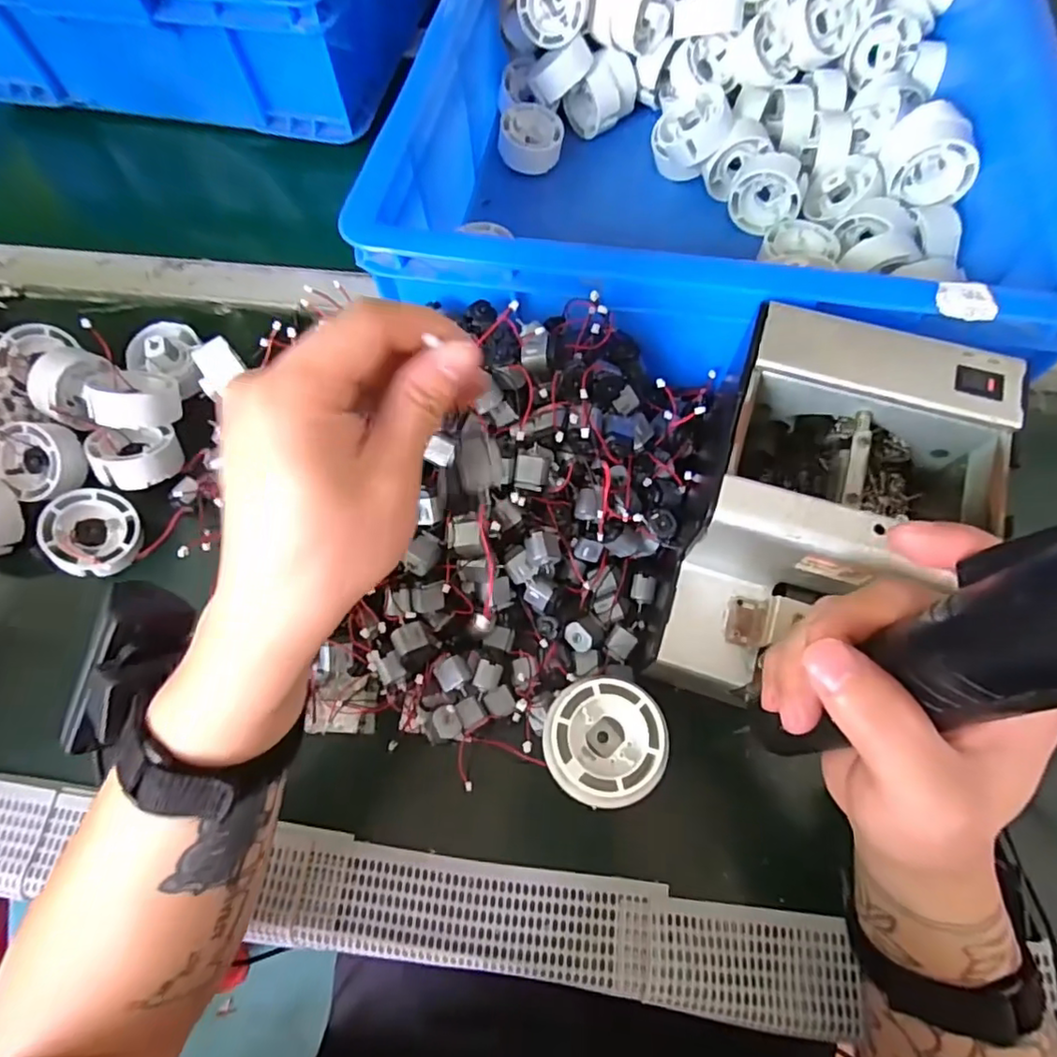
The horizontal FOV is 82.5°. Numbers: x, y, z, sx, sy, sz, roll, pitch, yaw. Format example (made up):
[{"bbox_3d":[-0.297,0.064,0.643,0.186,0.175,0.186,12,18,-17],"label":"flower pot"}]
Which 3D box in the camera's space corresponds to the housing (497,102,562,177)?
[{"bbox_3d":[0.002,-0.335,0.521,0.053,0.028,0.049,0,70,1],"label":"housing"}]

